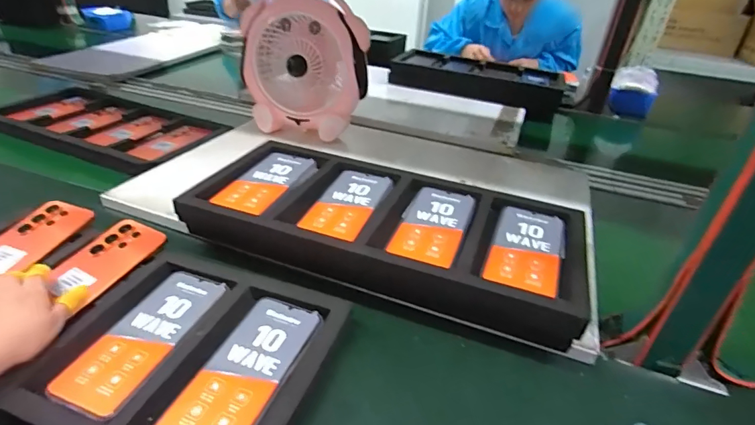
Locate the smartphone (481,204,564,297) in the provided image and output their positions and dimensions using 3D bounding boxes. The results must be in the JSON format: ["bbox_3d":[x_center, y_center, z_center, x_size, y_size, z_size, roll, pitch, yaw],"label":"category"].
[{"bbox_3d":[0.178,0.041,0.508,0.080,0.010,0.161,15,33,16],"label":"smartphone"}]

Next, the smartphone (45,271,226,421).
[{"bbox_3d":[-0.236,0.123,0.440,0.076,0.014,0.172,14,32,14],"label":"smartphone"}]

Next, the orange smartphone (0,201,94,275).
[{"bbox_3d":[-0.443,0.047,0.528,0.065,0.009,0.169,27,50,6],"label":"orange smartphone"}]

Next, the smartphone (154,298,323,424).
[{"bbox_3d":[-0.125,0.150,0.408,0.077,0.004,0.170,16,38,17],"label":"smartphone"}]

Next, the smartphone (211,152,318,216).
[{"bbox_3d":[-0.151,-0.045,0.604,0.084,0.011,0.160,14,32,14],"label":"smartphone"}]

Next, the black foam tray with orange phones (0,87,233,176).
[{"bbox_3d":[-0.567,-0.182,0.894,0.501,0.033,0.227,16,34,18],"label":"black foam tray with orange phones"}]

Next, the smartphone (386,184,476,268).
[{"bbox_3d":[0.070,0.013,0.539,0.077,0.007,0.171,15,33,16],"label":"smartphone"}]

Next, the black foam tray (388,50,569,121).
[{"bbox_3d":[0.291,-0.389,1.267,0.484,0.071,0.224,16,34,18],"label":"black foam tray"}]

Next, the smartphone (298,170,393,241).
[{"bbox_3d":[-0.038,-0.013,0.567,0.077,0.007,0.163,14,32,14],"label":"smartphone"}]

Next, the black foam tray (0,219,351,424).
[{"bbox_3d":[-0.285,0.117,0.449,0.477,0.032,0.219,14,32,15],"label":"black foam tray"}]

